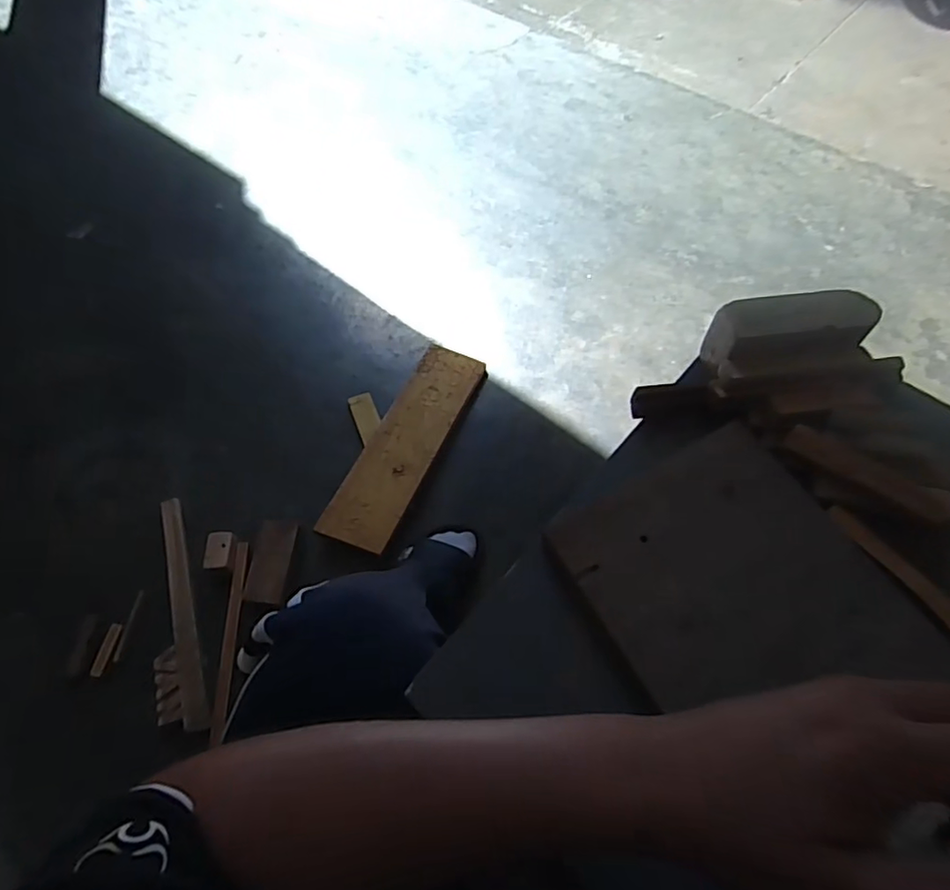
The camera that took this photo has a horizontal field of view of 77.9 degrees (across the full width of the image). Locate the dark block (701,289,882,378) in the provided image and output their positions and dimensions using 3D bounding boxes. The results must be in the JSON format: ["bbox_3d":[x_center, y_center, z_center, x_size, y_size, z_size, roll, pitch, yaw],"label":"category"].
[{"bbox_3d":[0.219,-0.074,0.400,0.108,0.043,0.054,-8,55,8],"label":"dark block"}]

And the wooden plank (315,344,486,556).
[{"bbox_3d":[-0.114,-0.010,0.979,0.115,0.019,0.398,21,60,14],"label":"wooden plank"}]

